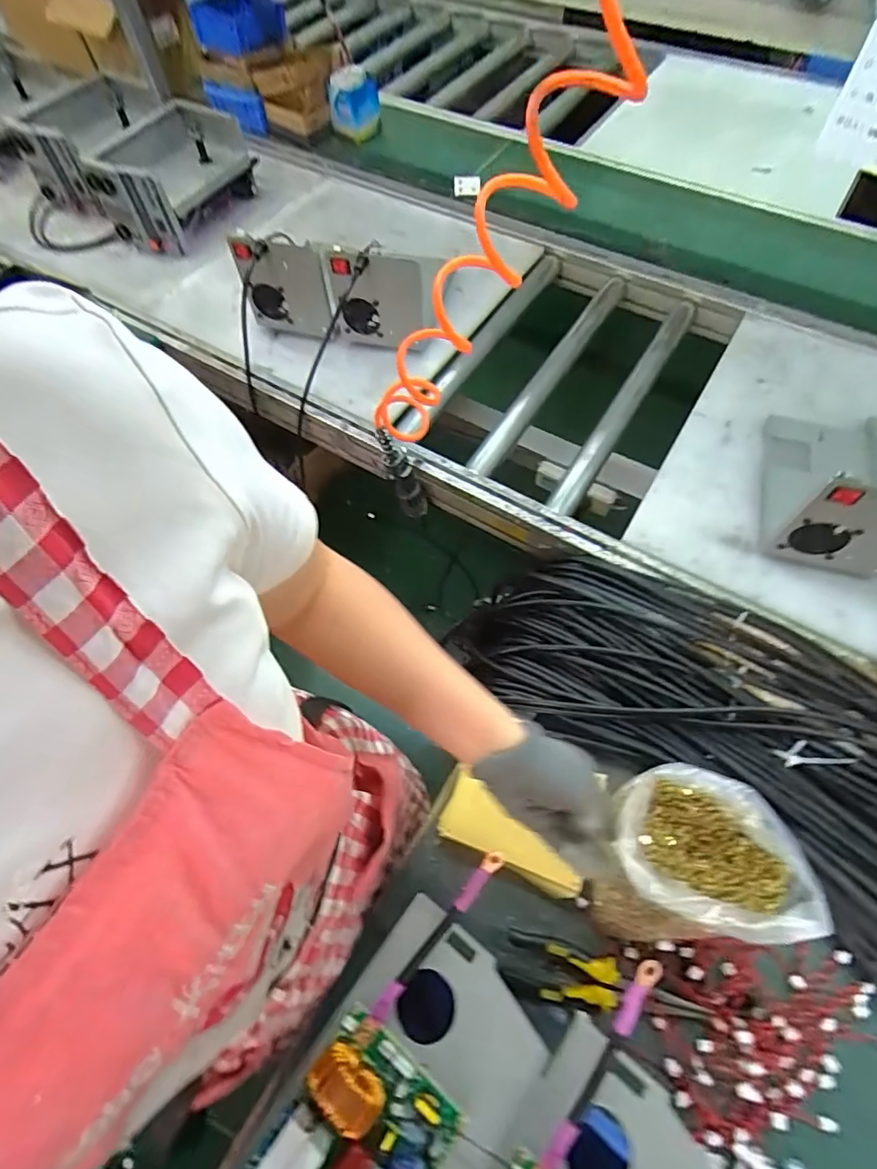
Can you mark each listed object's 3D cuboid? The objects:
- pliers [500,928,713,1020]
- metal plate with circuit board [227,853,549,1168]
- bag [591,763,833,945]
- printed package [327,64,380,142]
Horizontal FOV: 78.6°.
[{"bbox_3d":[0.169,0.406,0.543,0.198,0.015,0.058,9,63,7],"label":"pliers"},{"bbox_3d":[-0.031,0.421,0.424,0.170,0.091,0.294,34,69,18],"label":"metal plate with circuit board"},{"bbox_3d":[0.248,0.268,0.527,0.163,0.138,0.141,0,60,0],"label":"bag"},{"bbox_3d":[-0.193,-1.119,1.251,0.103,0.130,0.078,17,65,10],"label":"printed package"}]

